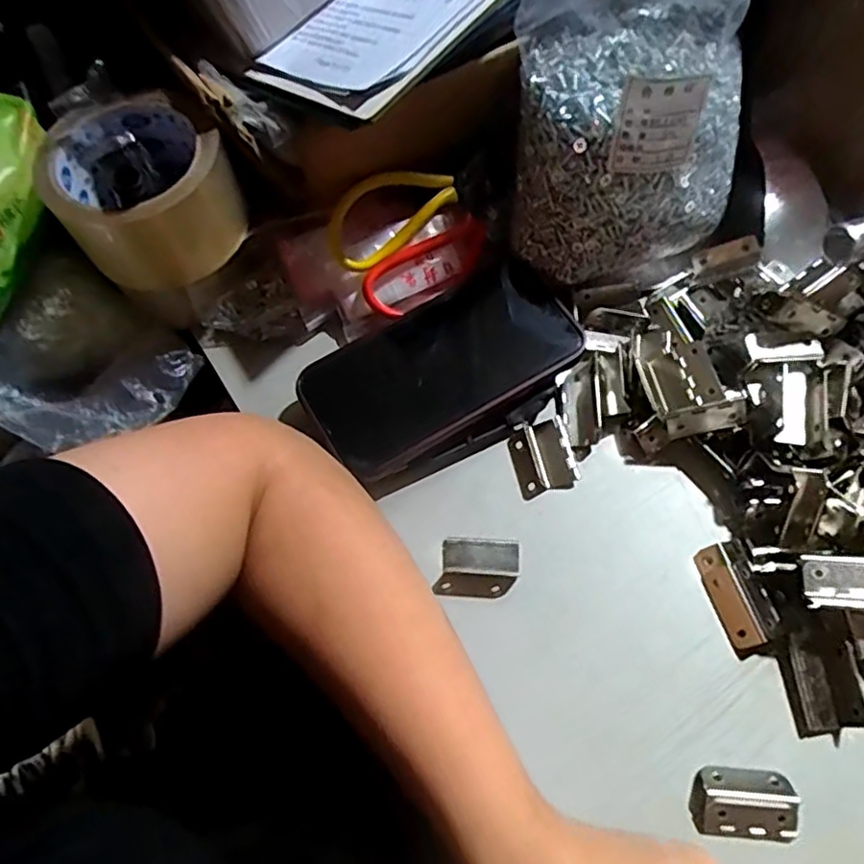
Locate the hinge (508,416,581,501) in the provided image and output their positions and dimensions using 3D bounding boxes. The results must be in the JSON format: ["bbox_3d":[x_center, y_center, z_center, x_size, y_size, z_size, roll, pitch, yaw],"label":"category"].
[{"bbox_3d":[0.064,0.015,0.372,0.034,0.009,0.043,-13,67,-3],"label":"hinge"}]

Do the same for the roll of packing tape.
[{"bbox_3d":[-0.158,-0.130,0.352,0.090,0.061,0.087,-1,66,2],"label":"roll of packing tape"}]

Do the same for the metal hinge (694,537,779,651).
[{"bbox_3d":[0.161,0.085,0.333,0.027,0.014,0.053,-17,67,-4],"label":"metal hinge"}]

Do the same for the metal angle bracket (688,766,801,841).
[{"bbox_3d":[0.145,0.173,0.295,0.045,0.011,0.028,3,67,4],"label":"metal angle bracket"}]

